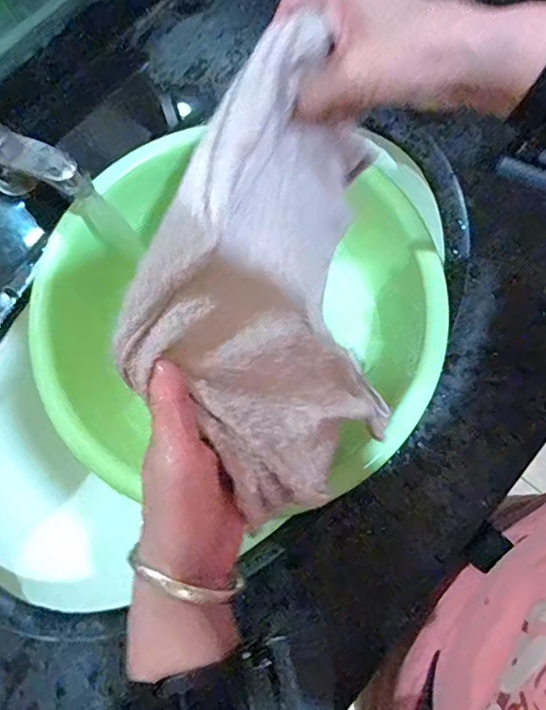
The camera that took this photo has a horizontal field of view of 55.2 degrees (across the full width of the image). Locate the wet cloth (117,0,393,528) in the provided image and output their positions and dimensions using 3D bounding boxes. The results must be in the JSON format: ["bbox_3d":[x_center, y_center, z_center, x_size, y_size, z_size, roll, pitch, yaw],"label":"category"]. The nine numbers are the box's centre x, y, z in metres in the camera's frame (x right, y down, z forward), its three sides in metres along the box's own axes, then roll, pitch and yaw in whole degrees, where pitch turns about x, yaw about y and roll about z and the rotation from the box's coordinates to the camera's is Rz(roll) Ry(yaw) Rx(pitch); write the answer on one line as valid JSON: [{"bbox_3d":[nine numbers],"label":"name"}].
[{"bbox_3d":[-0.005,-0.034,0.288,0.132,0.111,0.227,-5,76,0],"label":"wet cloth"}]

